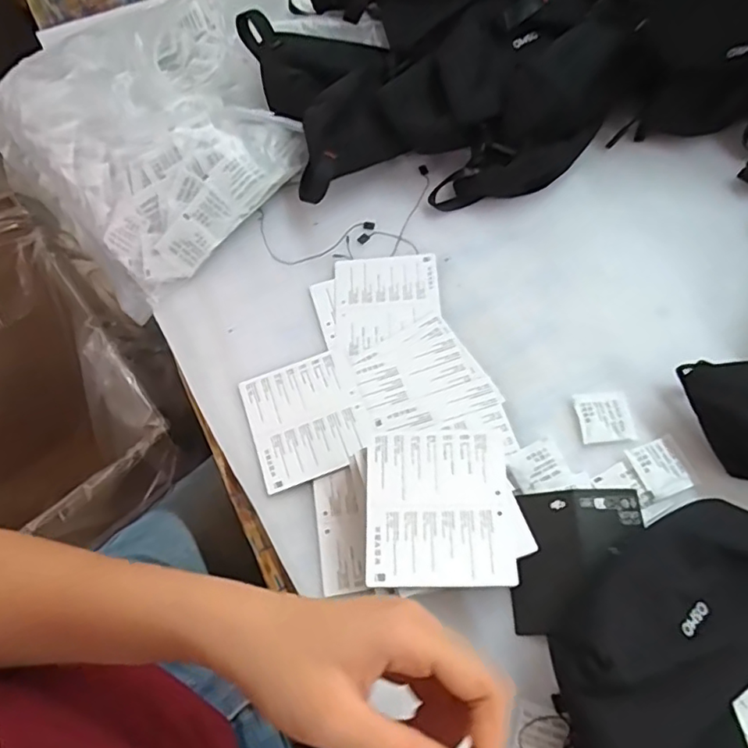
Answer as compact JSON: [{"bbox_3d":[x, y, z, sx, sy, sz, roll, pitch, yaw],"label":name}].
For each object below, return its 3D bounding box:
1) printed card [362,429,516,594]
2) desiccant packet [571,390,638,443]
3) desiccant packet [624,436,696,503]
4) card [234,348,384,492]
[{"bbox_3d":[0.041,0.085,0.371,0.092,0.005,0.099,-2,60,3],"label":"printed card"},{"bbox_3d":[0.174,0.032,0.439,0.040,0.004,0.039,-6,60,1],"label":"desiccant packet"},{"bbox_3d":[0.207,0.067,0.417,0.038,0.004,0.040,-19,61,-7],"label":"desiccant packet"},{"bbox_3d":[-0.053,0.034,0.461,0.091,0.005,0.102,-22,61,-6],"label":"card"}]

